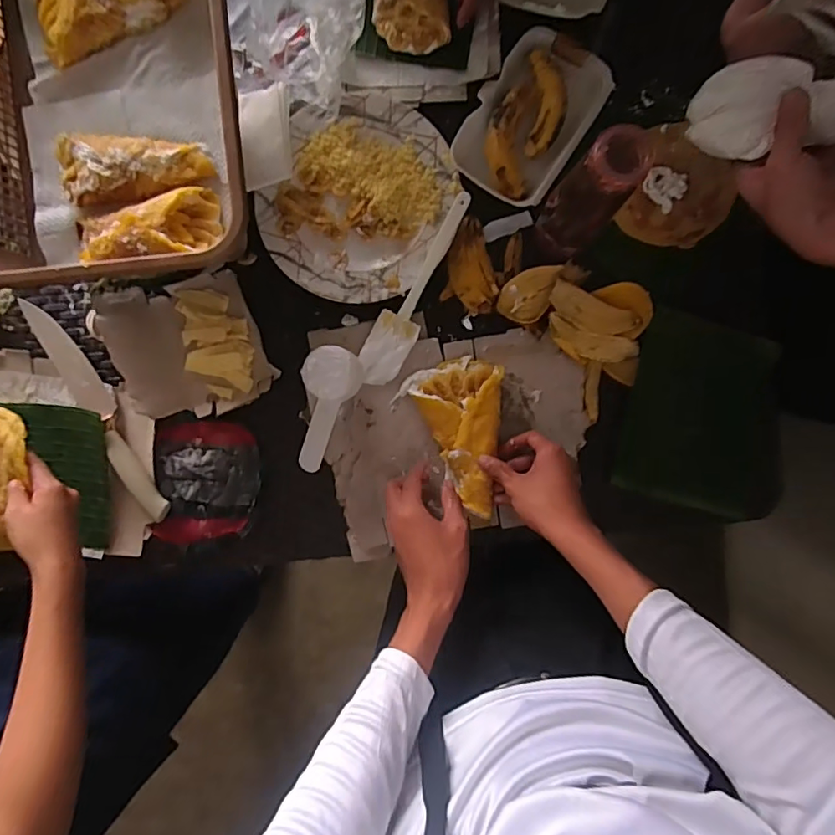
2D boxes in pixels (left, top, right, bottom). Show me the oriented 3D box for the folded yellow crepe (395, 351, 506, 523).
[{"bbox_3d":[0.037,0.019,0.594,0.108,0.026,0.168,3,91,1],"label":"folded yellow crepe"}]

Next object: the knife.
[{"bbox_3d":[-0.367,-0.010,0.598,0.043,0.021,0.288,-30,90,1],"label":"knife"}]

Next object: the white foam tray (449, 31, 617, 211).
[{"bbox_3d":[0.122,-0.327,0.582,0.115,0.024,0.175,34,91,1],"label":"white foam tray"}]

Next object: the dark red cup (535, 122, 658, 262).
[{"bbox_3d":[0.159,-0.205,0.503,0.059,0.190,0.057,0,91,1],"label":"dark red cup"}]

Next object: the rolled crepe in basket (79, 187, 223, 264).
[{"bbox_3d":[-0.260,-0.177,0.508,0.138,0.035,0.064,-15,91,1],"label":"rolled crepe in basket"}]

